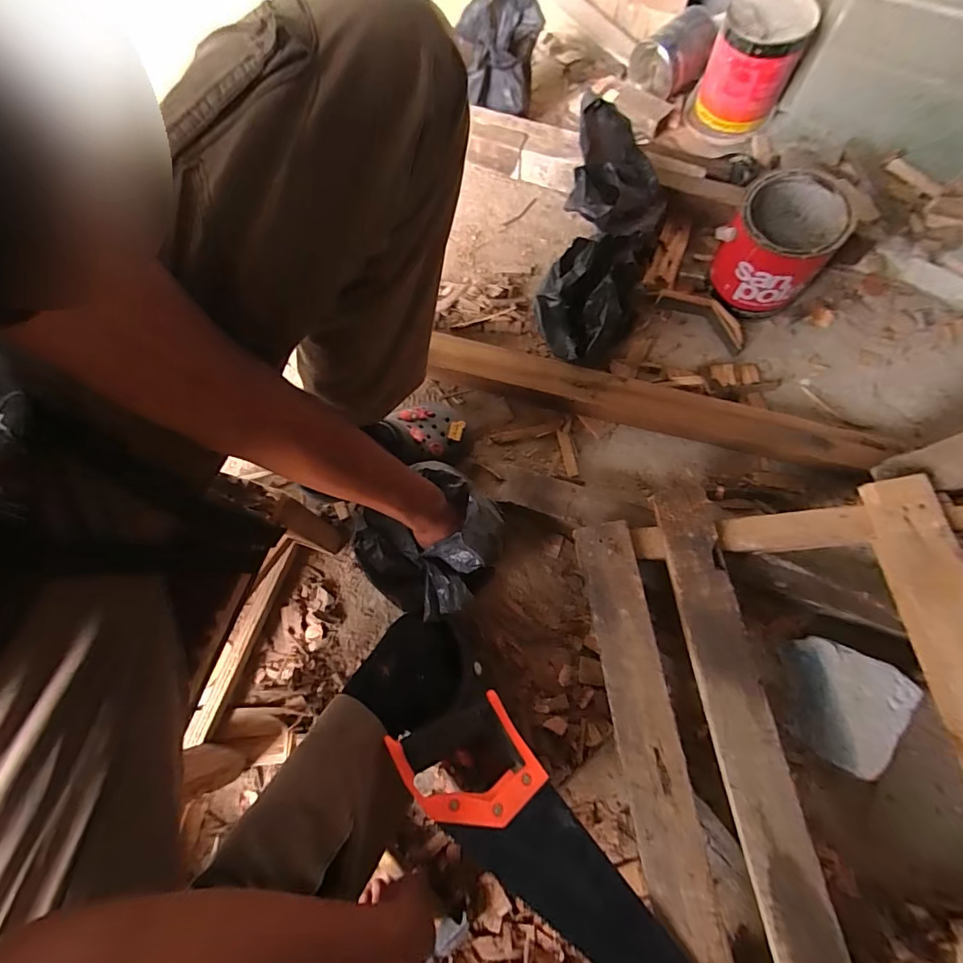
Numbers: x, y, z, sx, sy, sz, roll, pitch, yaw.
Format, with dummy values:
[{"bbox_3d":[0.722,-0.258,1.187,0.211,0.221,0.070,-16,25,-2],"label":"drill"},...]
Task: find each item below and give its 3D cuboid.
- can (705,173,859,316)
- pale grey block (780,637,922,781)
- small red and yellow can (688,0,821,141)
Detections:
[{"bbox_3d":[0.455,-0.363,0.748,0.147,0.158,0.151,28,74,11],"label":"can"},{"bbox_3d":[0.440,0.271,0.572,0.120,0.067,0.139,8,71,4],"label":"pale grey block"},{"bbox_3d":[0.502,-0.778,0.895,0.154,0.166,0.150,27,73,10],"label":"small red and yellow can"}]

